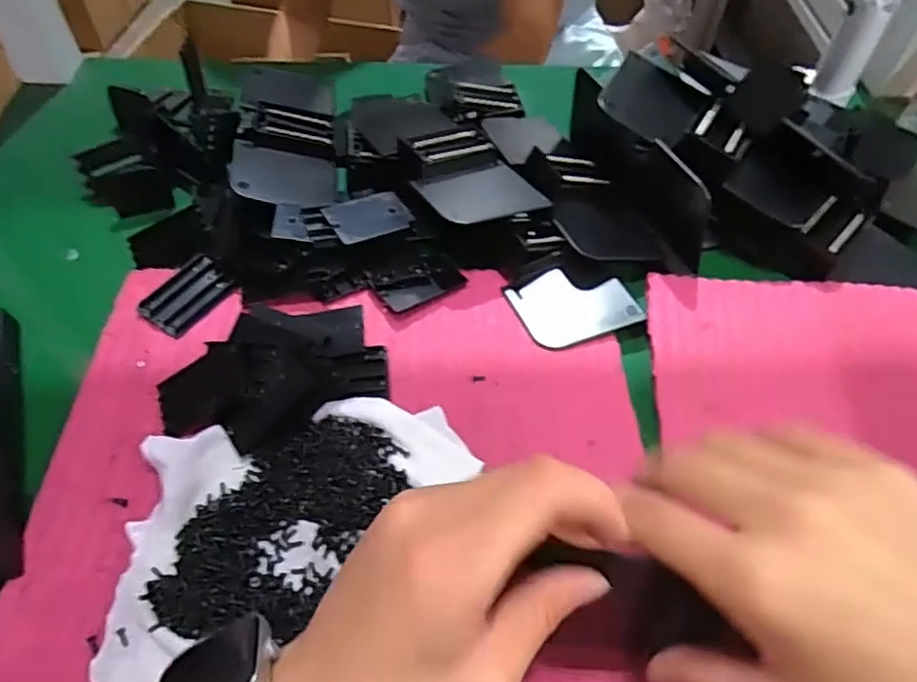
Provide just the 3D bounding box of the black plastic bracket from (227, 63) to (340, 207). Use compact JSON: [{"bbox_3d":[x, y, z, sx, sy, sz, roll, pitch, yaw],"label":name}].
[{"bbox_3d":[-0.126,-0.156,0.480,0.073,0.016,0.144,11,55,-25],"label":"black plastic bracket"}]

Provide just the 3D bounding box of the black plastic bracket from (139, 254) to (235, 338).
[{"bbox_3d":[-0.167,-0.029,0.402,0.031,0.012,0.055,32,58,20],"label":"black plastic bracket"}]

